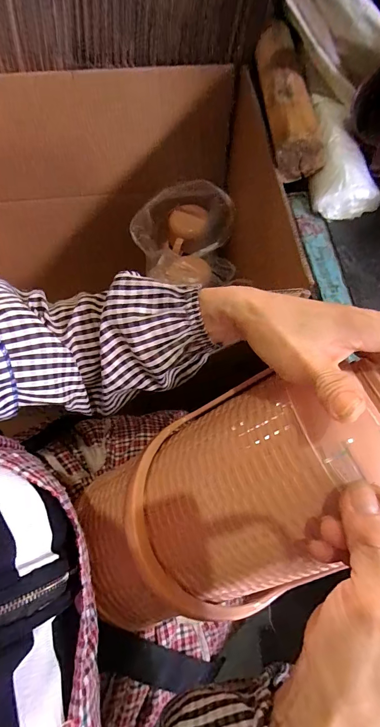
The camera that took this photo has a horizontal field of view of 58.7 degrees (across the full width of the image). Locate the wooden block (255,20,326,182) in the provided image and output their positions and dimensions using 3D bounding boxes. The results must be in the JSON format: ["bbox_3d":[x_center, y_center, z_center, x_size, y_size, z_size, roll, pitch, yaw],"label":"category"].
[{"bbox_3d":[0.154,-0.423,0.535,0.076,0.074,0.269,-4,68,-3],"label":"wooden block"}]

